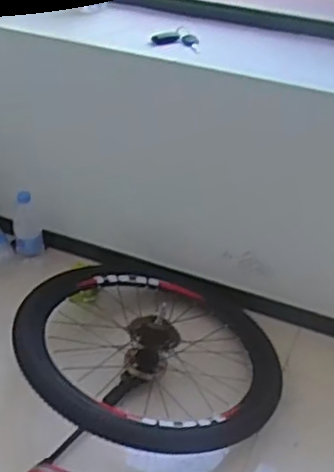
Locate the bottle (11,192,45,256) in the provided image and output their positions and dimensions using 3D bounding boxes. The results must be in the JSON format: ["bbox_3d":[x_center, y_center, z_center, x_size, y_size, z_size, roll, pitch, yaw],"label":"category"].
[{"bbox_3d":[-0.328,-0.028,1.536,0.072,0.160,0.073,-8,38,-15],"label":"bottle"}]

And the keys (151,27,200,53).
[{"bbox_3d":[0.017,-0.393,1.297,0.094,0.026,0.059,3,36,0],"label":"keys"}]

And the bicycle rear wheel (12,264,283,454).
[{"bbox_3d":[-0.026,0.193,1.303,0.507,0.135,0.531,2,36,-2],"label":"bicycle rear wheel"}]

